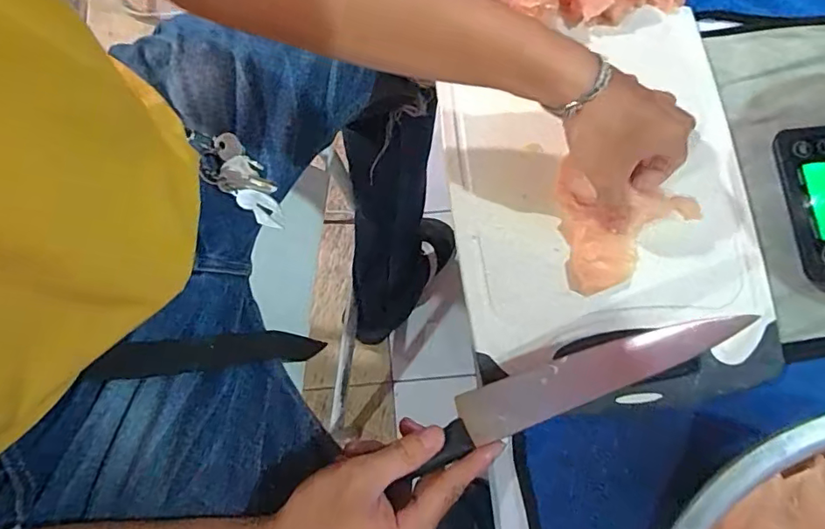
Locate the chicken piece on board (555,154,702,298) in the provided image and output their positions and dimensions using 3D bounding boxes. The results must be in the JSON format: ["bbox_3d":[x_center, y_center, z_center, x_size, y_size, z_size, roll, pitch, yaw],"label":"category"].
[{"bbox_3d":[0.162,-0.022,0.426,0.111,0.018,0.101,19,75,6],"label":"chicken piece on board"}]

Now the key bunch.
[{"bbox_3d":[-0.147,-0.073,0.456,0.041,0.020,0.102,-41,115,-10],"label":"key bunch"}]

